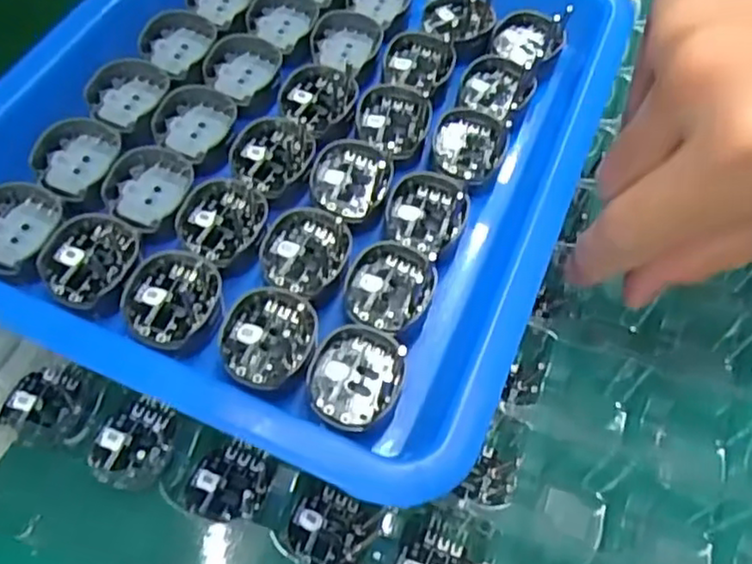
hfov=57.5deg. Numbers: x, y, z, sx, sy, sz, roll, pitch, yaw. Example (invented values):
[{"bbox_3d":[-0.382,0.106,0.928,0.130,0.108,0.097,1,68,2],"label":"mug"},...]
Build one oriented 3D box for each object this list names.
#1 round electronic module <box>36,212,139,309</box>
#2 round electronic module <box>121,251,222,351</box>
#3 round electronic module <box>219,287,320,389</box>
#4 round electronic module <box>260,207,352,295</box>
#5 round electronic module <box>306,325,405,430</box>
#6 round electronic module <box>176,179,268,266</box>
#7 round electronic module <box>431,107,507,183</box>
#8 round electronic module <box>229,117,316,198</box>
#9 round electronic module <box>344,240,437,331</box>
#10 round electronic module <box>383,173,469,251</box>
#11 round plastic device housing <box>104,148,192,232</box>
[{"bbox_3d":[-0.083,-0.008,0.198,0.023,0.006,0.030,29,62,13],"label":"round electronic module"},{"bbox_3d":[-0.058,0.004,0.193,0.026,0.004,0.029,1,59,-3],"label":"round electronic module"},{"bbox_3d":[-0.030,0.015,0.191,0.025,0.004,0.029,7,59,1],"label":"round electronic module"},{"bbox_3d":[-0.021,-0.010,0.205,0.024,0.004,0.030,37,64,17],"label":"round electronic module"},{"bbox_3d":[-0.006,0.026,0.187,0.024,0.004,0.029,24,61,11],"label":"round electronic module"},{"bbox_3d":[-0.047,-0.020,0.209,0.024,0.004,0.029,32,63,15],"label":"round electronic module"},{"bbox_3d":[0.031,-0.047,0.231,0.024,0.004,0.031,20,60,9],"label":"round electronic module"},{"bbox_3d":[-0.033,-0.043,0.223,0.024,0.004,0.030,38,65,18],"label":"round electronic module"},{"bbox_3d":[0.005,0.000,0.201,0.025,0.004,0.029,17,60,7],"label":"round electronic module"},{"bbox_3d":[0.016,-0.023,0.216,0.025,0.005,0.027,1,59,-2],"label":"round electronic module"},{"bbox_3d":[-0.072,-0.031,0.215,0.024,0.005,0.030,27,62,13],"label":"round plastic device housing"}]

